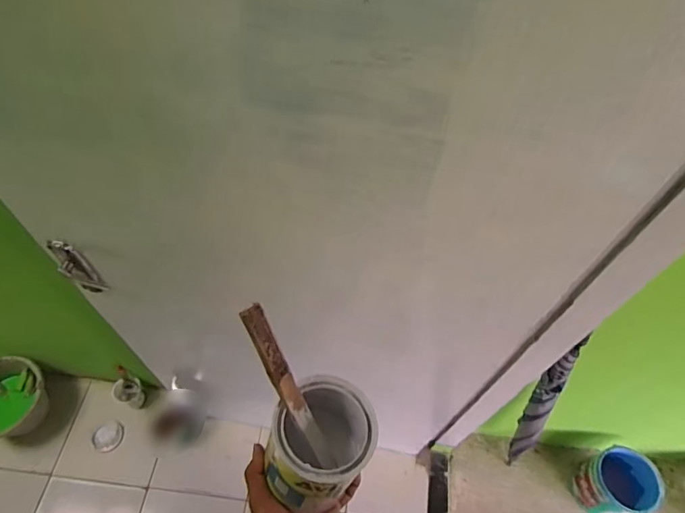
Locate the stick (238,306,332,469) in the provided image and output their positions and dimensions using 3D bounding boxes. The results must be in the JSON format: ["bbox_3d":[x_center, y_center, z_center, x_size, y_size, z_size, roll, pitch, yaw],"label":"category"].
[{"bbox_3d":[-0.051,0.143,0.454,0.009,0.227,0.021,10,39,45],"label":"stick"}]

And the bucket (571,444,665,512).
[{"bbox_3d":[0.871,0.708,1.416,0.217,0.181,0.186,1,58,-2],"label":"bucket"}]

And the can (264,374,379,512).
[{"bbox_3d":[-0.025,0.197,0.479,0.094,0.098,0.118,39,64,20],"label":"can"}]

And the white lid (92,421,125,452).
[{"bbox_3d":[-0.814,0.625,1.562,0.108,0.016,0.096,-20,70,-7],"label":"white lid"}]

